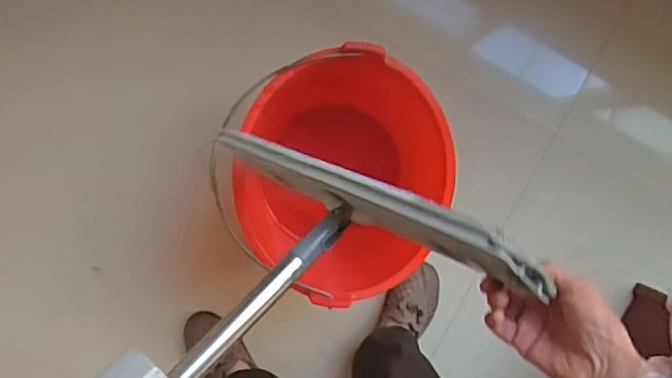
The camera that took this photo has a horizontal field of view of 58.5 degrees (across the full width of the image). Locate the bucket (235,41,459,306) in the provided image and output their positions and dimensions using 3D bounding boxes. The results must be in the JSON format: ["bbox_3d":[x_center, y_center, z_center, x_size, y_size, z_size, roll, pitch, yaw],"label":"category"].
[{"bbox_3d":[0.008,-0.028,0.913,0.299,0.238,0.305,0,95,-4],"label":"bucket"}]

